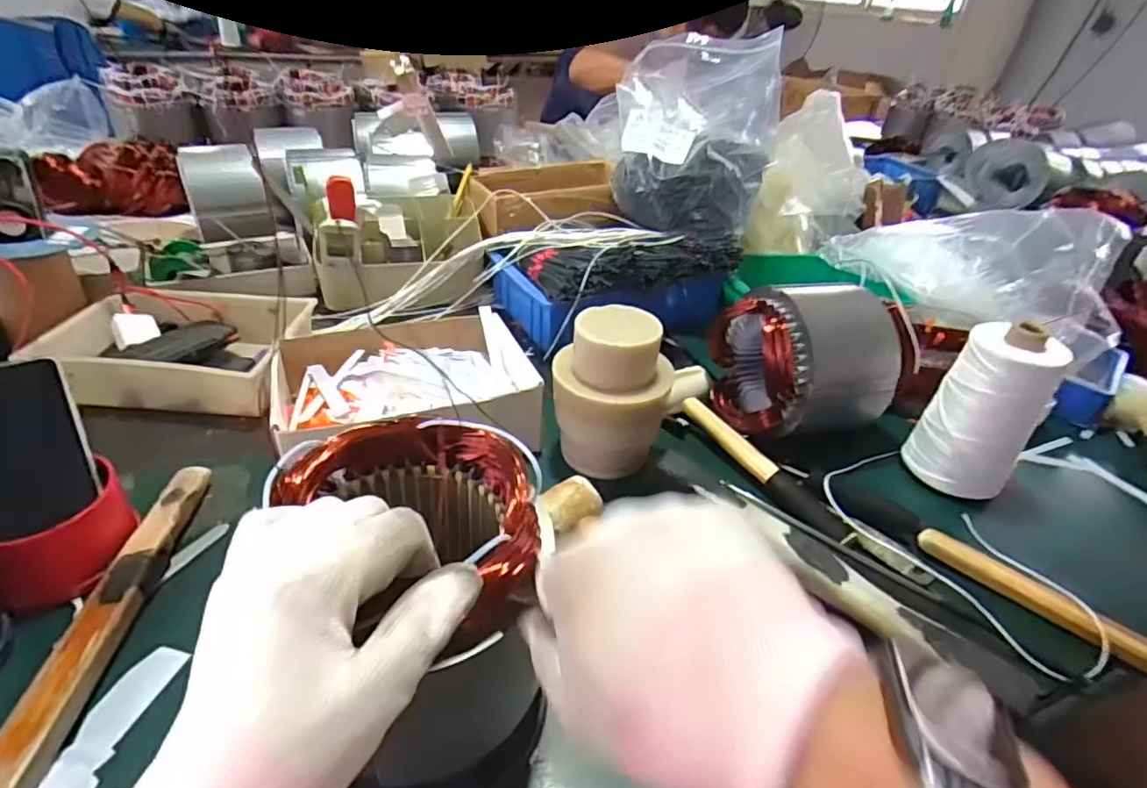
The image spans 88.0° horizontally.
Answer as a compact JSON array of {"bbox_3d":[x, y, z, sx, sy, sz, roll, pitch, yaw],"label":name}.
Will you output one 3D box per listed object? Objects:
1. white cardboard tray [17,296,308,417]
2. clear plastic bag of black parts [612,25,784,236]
[{"bbox_3d":[-0.439,-0.058,0.674,0.246,0.056,0.174,3,35,-3],"label":"white cardboard tray"},{"bbox_3d":[0.163,-0.365,0.836,0.228,0.217,0.179,9,35,6],"label":"clear plastic bag of black parts"}]

